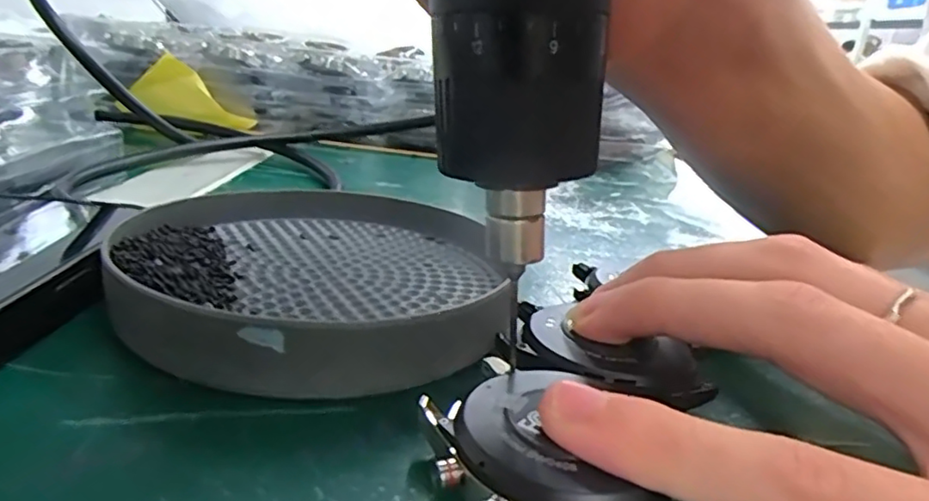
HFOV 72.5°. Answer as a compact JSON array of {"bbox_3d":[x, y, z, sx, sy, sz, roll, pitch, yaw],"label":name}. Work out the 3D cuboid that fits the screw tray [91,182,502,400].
[{"bbox_3d":[-0.045,-0.001,0.191,0.106,0.017,0.127,5,19,-3],"label":"screw tray"}]

